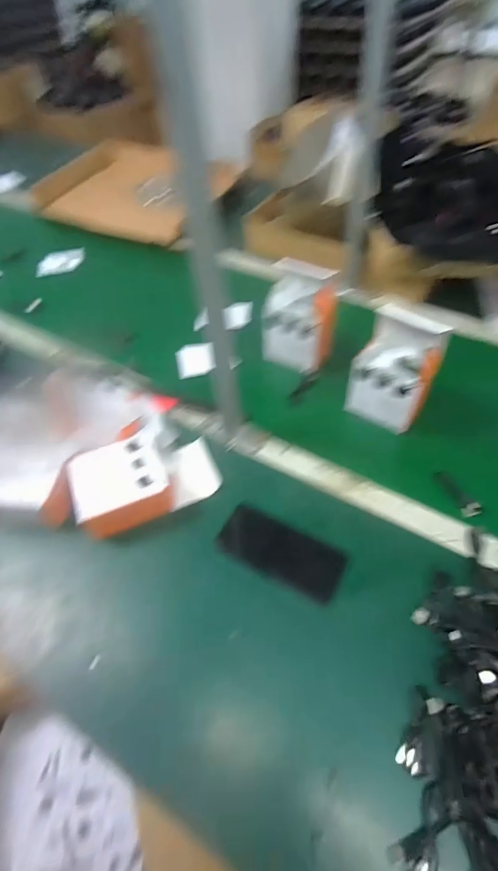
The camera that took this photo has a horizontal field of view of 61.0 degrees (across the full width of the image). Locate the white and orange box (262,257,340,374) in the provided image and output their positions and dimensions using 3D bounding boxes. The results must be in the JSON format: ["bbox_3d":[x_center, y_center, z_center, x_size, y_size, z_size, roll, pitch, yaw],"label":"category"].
[{"bbox_3d":[0.087,-0.199,0.719,0.113,0.161,0.070,18,55,17],"label":"white and orange box"}]

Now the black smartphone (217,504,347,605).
[{"bbox_3d":[0.042,0.147,0.544,0.158,0.008,0.069,22,57,19],"label":"black smartphone"}]

